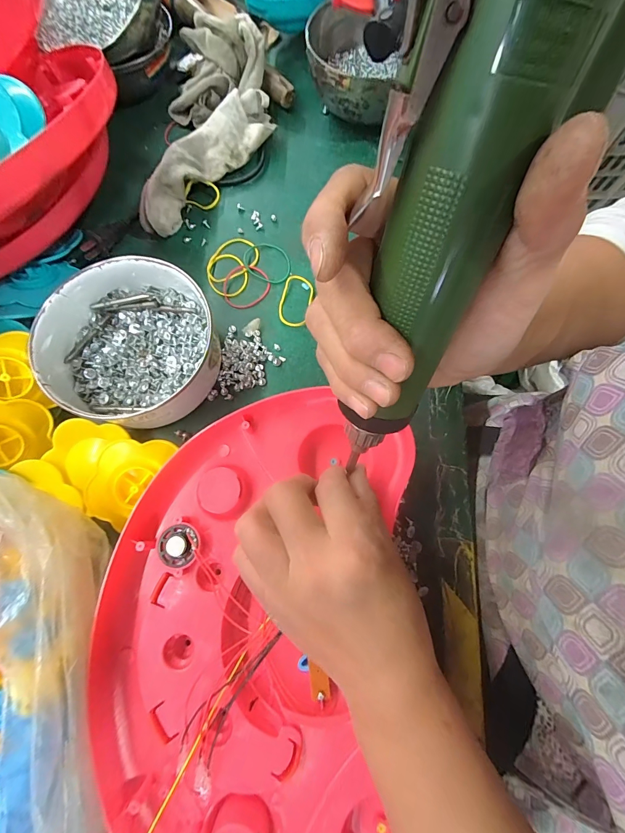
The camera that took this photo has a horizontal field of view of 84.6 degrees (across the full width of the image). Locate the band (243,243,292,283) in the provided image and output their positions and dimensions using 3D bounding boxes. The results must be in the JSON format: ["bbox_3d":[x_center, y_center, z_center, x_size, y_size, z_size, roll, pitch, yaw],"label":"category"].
[{"bbox_3d":[-0.047,-0.160,0.357,0.051,0.004,0.045,12,75,5],"label":"band"}]

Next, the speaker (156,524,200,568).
[{"bbox_3d":[-0.095,0.091,0.242,0.029,0.015,0.027,-1,74,2],"label":"speaker"}]

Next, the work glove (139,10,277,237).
[{"bbox_3d":[-0.109,-0.309,0.367,0.114,0.052,0.242,6,75,4],"label":"work glove"}]

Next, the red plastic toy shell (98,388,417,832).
[{"bbox_3d":[-0.030,0.144,0.238,0.215,0.039,0.334,4,74,3],"label":"red plastic toy shell"}]

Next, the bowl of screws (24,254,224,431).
[{"bbox_3d":[-0.162,-0.060,0.299,0.145,0.058,0.131,-7,74,0],"label":"bowl of screws"}]

